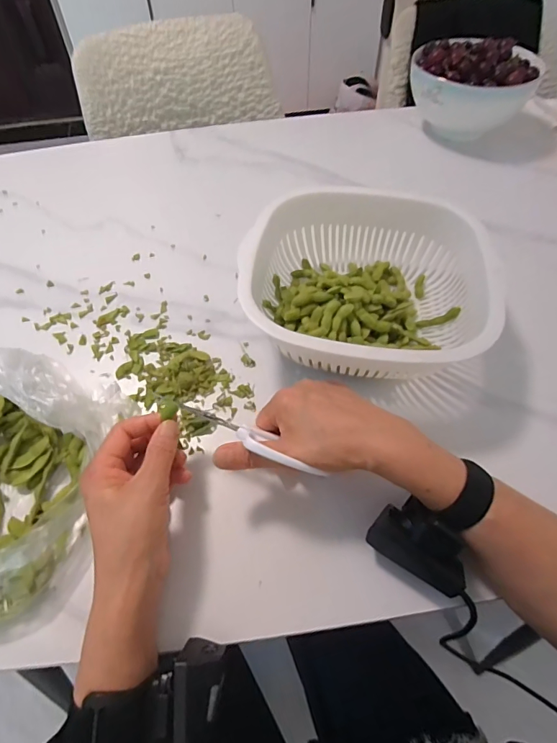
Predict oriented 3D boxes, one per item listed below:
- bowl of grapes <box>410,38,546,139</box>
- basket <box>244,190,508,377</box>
[{"bbox_3d":[0.326,-0.481,0.718,0.200,0.108,0.180,4,55,4],"label":"bowl of grapes"},{"bbox_3d":[0.092,-0.089,0.456,0.242,0.092,0.224,11,56,8],"label":"basket"}]

